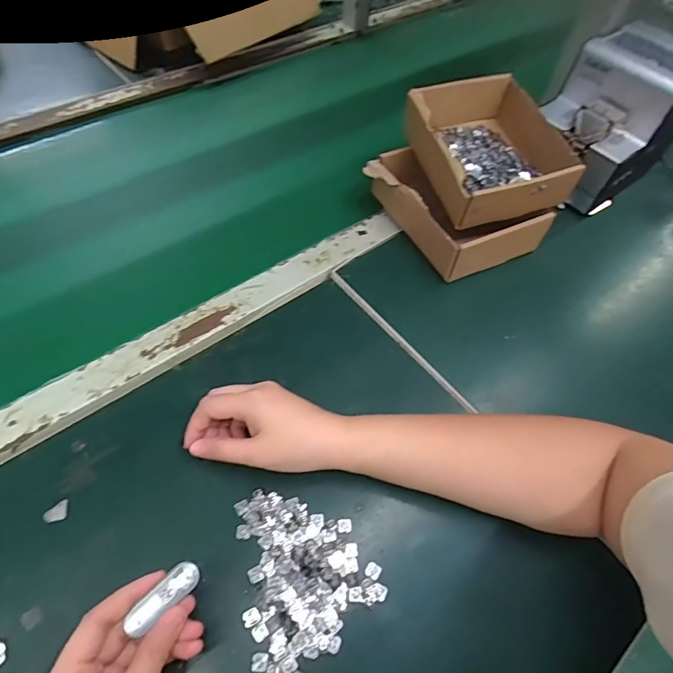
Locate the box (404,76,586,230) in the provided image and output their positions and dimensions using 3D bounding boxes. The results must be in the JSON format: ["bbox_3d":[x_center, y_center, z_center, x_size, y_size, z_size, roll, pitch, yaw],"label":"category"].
[{"bbox_3d":[0.167,-0.206,0.505,0.138,0.065,0.163,-14,57,-14],"label":"box"}]

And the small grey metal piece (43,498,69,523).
[{"bbox_3d":[-0.218,0.136,0.351,0.016,0.004,0.015,-13,59,-13],"label":"small grey metal piece"}]

